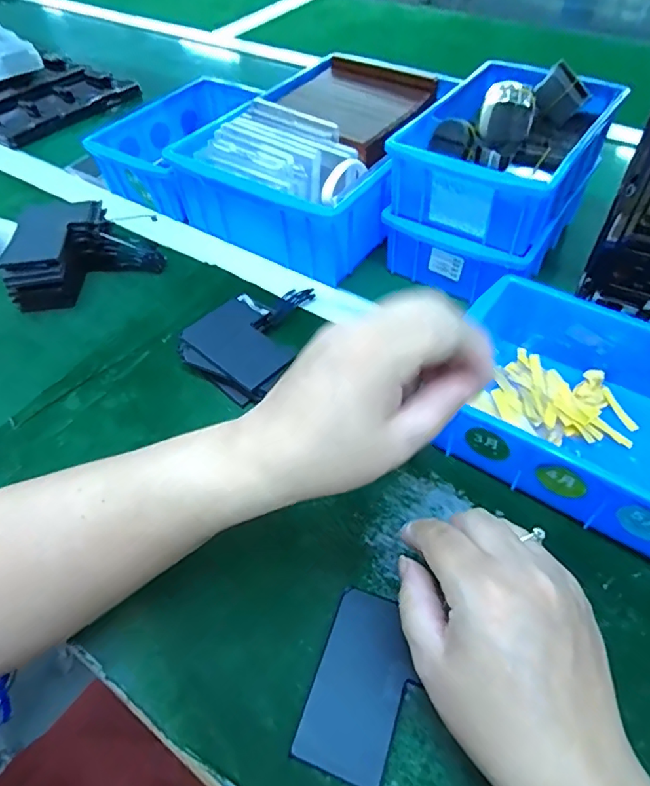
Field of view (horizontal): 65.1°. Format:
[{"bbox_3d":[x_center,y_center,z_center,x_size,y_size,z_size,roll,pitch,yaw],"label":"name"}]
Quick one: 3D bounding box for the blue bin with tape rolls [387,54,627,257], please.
[{"bbox_3d":[0.151,-0.203,0.426,0.131,0.072,0.167,28,58,23],"label":"blue bin with tape rolls"}]

